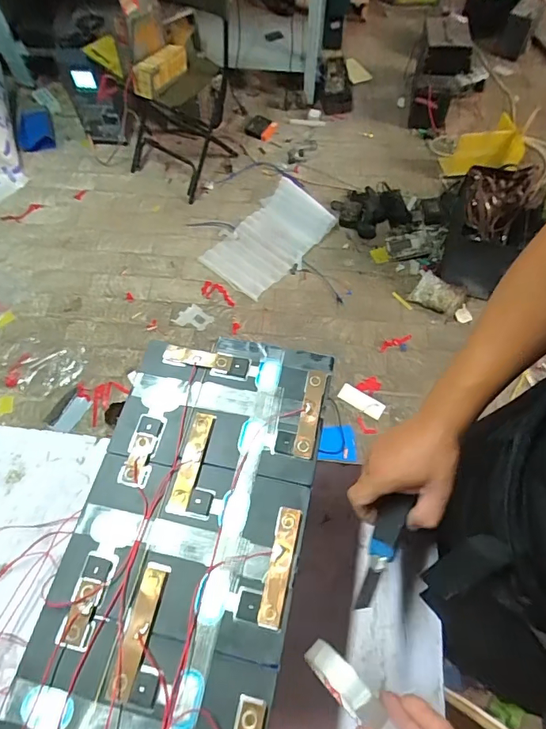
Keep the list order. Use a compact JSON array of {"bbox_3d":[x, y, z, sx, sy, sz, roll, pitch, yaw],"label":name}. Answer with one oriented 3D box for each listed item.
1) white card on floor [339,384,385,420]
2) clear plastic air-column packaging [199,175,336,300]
[{"bbox_3d":[0.301,0.124,1.502,0.156,0.007,0.060,30,79,11],"label":"white card on floor"},{"bbox_3d":[-0.011,-0.519,1.821,0.537,0.028,0.343,-44,75,-8],"label":"clear plastic air-column packaging"}]

